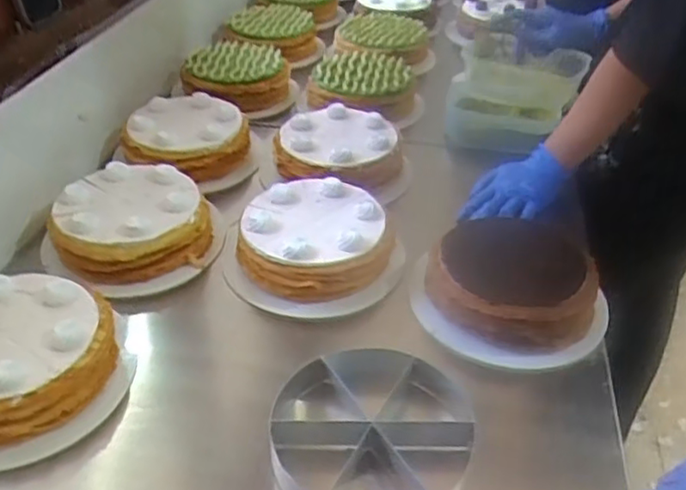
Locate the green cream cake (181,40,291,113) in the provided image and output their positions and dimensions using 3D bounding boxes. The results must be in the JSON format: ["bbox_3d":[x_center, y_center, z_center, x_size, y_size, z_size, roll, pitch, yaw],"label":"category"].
[{"bbox_3d":[-0.181,-0.296,1.127,0.176,0.063,0.176,0,37,0],"label":"green cream cake"}]

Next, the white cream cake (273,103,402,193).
[{"bbox_3d":[-0.005,-0.131,0.911,0.176,0.052,0.177,3,37,1],"label":"white cream cake"}]

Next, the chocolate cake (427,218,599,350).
[{"bbox_3d":[0.179,0.040,0.707,0.172,0.062,0.169,6,37,5],"label":"chocolate cake"}]

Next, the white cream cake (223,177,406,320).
[{"bbox_3d":[-0.031,0.000,0.759,0.196,0.069,0.181,1,37,-1],"label":"white cream cake"}]

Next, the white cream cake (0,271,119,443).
[{"bbox_3d":[-0.303,0.104,0.604,0.171,0.076,0.165,1,37,-1],"label":"white cream cake"}]

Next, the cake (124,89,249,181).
[{"bbox_3d":[-0.219,-0.157,0.920,0.169,0.057,0.154,0,37,-3],"label":"cake"}]

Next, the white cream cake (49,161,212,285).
[{"bbox_3d":[-0.249,-0.023,0.781,0.172,0.076,0.168,6,37,5],"label":"white cream cake"}]

